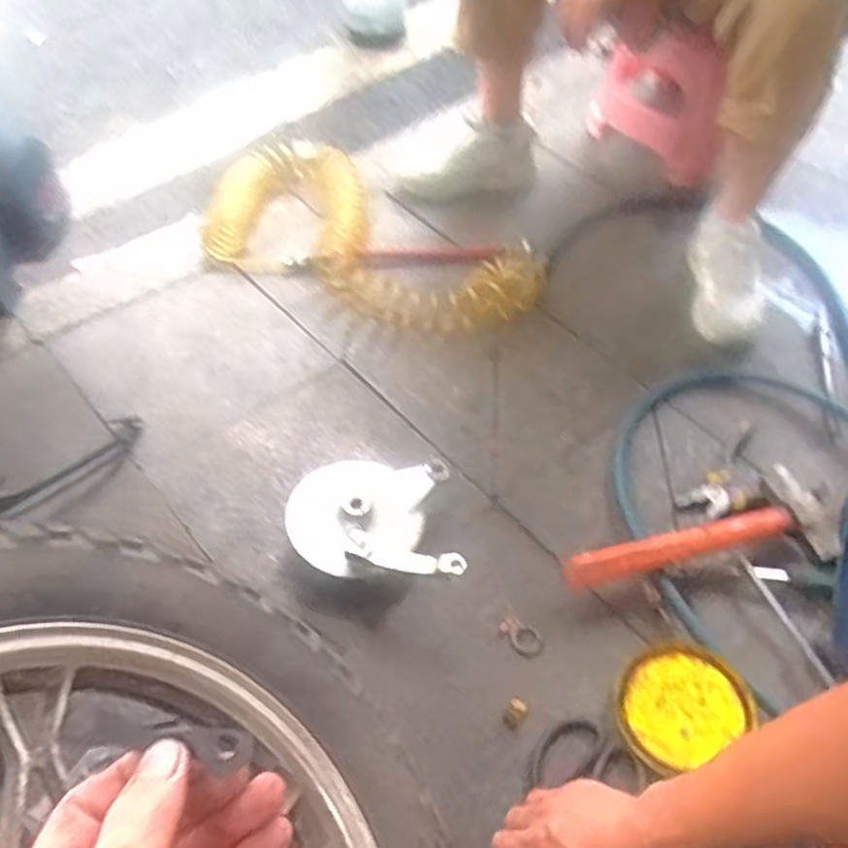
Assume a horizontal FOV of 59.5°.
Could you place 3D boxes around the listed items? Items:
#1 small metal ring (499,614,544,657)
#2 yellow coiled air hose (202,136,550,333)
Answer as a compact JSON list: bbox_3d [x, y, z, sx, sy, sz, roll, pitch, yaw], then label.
[{"bbox_3d":[0.101,0.221,0.770,0.048,0.006,0.032,29,60,21],"label":"small metal ring"},{"bbox_3d":[-0.089,-0.306,1.169,0.582,0.077,0.308,28,59,21],"label":"yellow coiled air hose"}]

